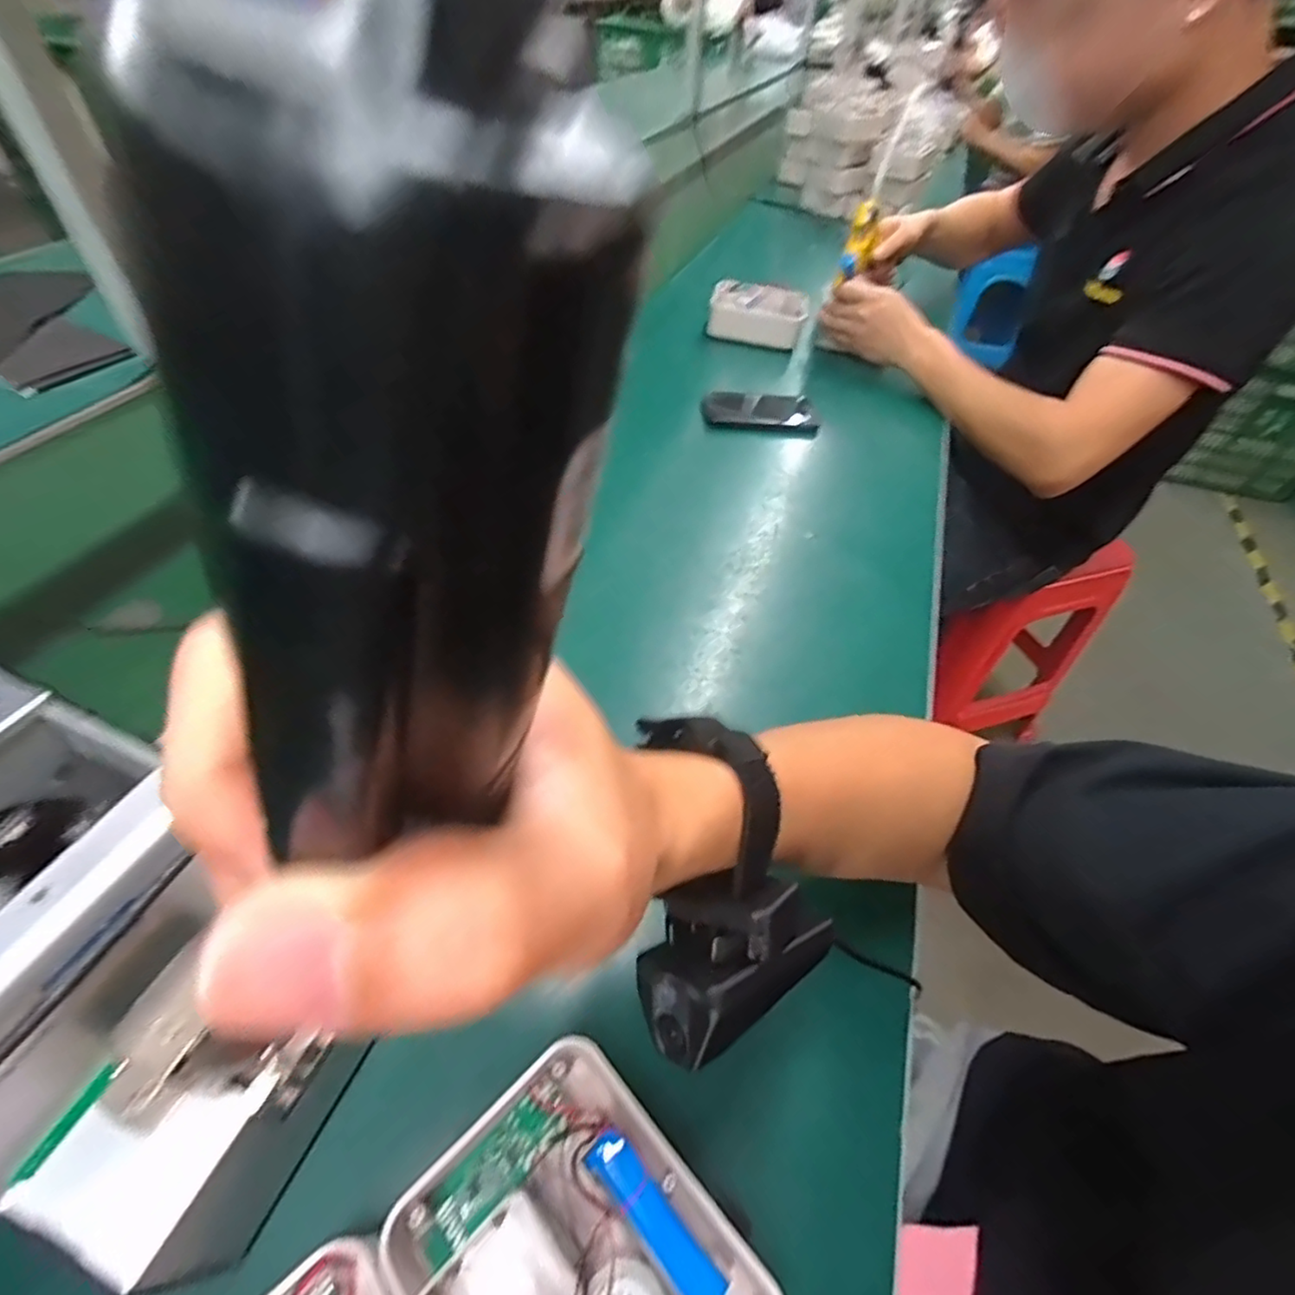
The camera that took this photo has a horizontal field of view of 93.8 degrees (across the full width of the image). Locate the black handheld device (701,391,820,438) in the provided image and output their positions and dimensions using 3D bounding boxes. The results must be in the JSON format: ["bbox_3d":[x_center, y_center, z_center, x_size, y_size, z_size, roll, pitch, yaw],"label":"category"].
[{"bbox_3d":[0.130,-0.267,0.698,0.131,0.038,0.026,7,49,0],"label":"black handheld device"}]

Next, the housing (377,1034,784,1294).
[{"bbox_3d":[-0.023,0.240,0.231,0.100,0.040,0.130,-32,60,-29],"label":"housing"}]

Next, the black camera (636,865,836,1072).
[{"bbox_3d":[0.026,0.095,0.192,0.062,0.034,0.039,-26,57,-25],"label":"black camera"}]

